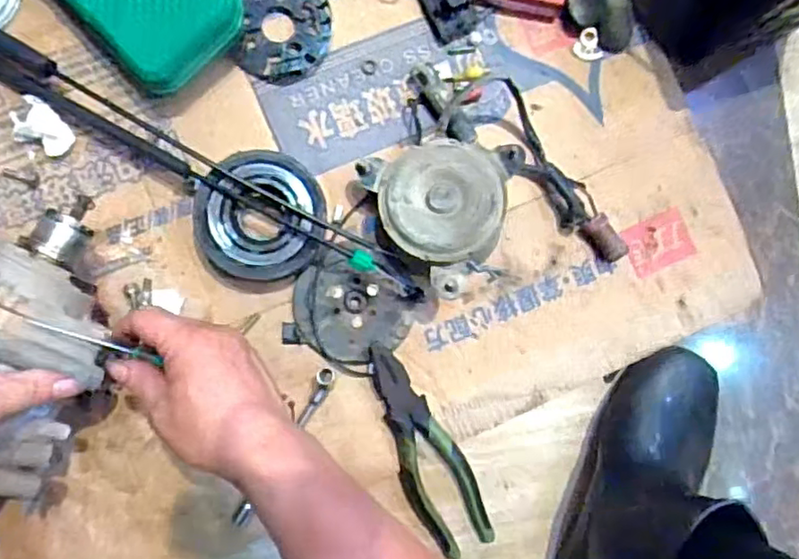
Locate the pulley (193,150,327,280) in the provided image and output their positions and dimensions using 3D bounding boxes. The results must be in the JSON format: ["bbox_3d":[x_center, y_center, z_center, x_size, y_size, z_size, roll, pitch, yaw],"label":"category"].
[{"bbox_3d":[-0.114,-0.052,0.518,0.100,0.039,0.102,0,87,-7],"label":"pulley"}]

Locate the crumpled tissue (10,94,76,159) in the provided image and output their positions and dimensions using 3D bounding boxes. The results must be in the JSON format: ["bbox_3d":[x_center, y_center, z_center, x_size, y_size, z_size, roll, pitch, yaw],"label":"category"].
[{"bbox_3d":[-0.292,-0.123,0.509,0.047,0.019,0.035,44,83,-3],"label":"crumpled tissue"}]

